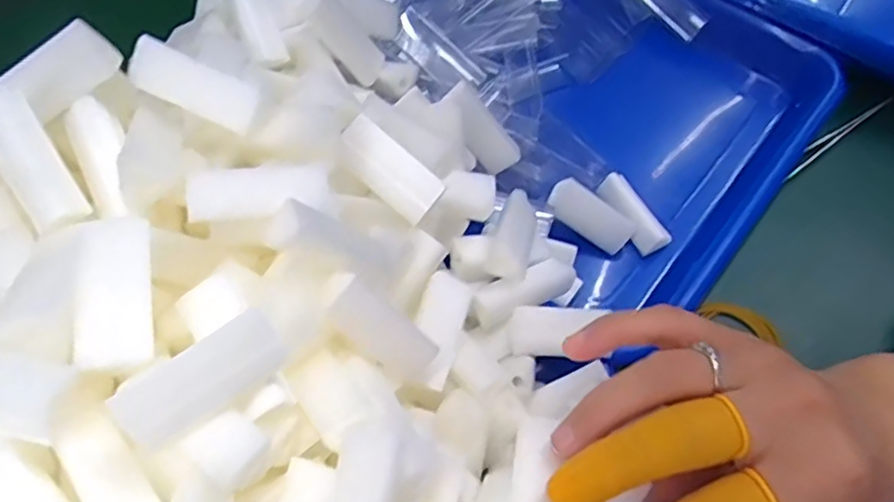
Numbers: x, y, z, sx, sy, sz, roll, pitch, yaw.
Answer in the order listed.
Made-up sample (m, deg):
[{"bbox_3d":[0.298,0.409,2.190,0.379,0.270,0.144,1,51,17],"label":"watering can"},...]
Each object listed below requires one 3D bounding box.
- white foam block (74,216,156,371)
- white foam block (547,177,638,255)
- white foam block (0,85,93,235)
[{"bbox_3d":[-0.097,0.011,0.187,0.019,0.009,0.046,-10,62,-4],"label":"white foam block"},{"bbox_3d":[0.076,-0.018,0.335,0.048,0.006,0.021,35,105,-11],"label":"white foam block"},{"bbox_3d":[-0.133,-0.029,0.202,0.015,0.015,0.046,-30,97,-13],"label":"white foam block"}]

